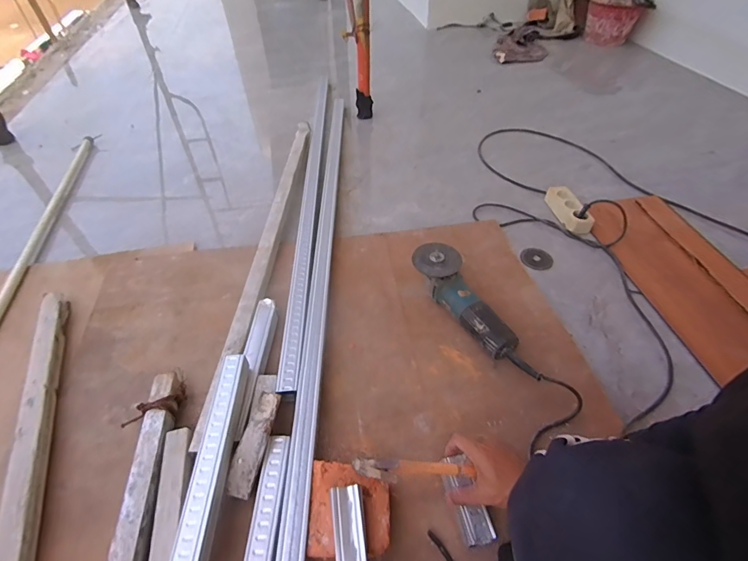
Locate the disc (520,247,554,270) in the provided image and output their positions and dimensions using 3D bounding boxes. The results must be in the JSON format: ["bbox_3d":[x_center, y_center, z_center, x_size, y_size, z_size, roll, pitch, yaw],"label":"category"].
[{"bbox_3d":[0.389,-0.052,0.950,0.074,0.005,0.074,-1,50,1],"label":"disc"}]

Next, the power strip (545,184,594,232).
[{"bbox_3d":[0.506,-0.184,1.042,0.066,0.047,0.172,-8,46,-6],"label":"power strip"}]

